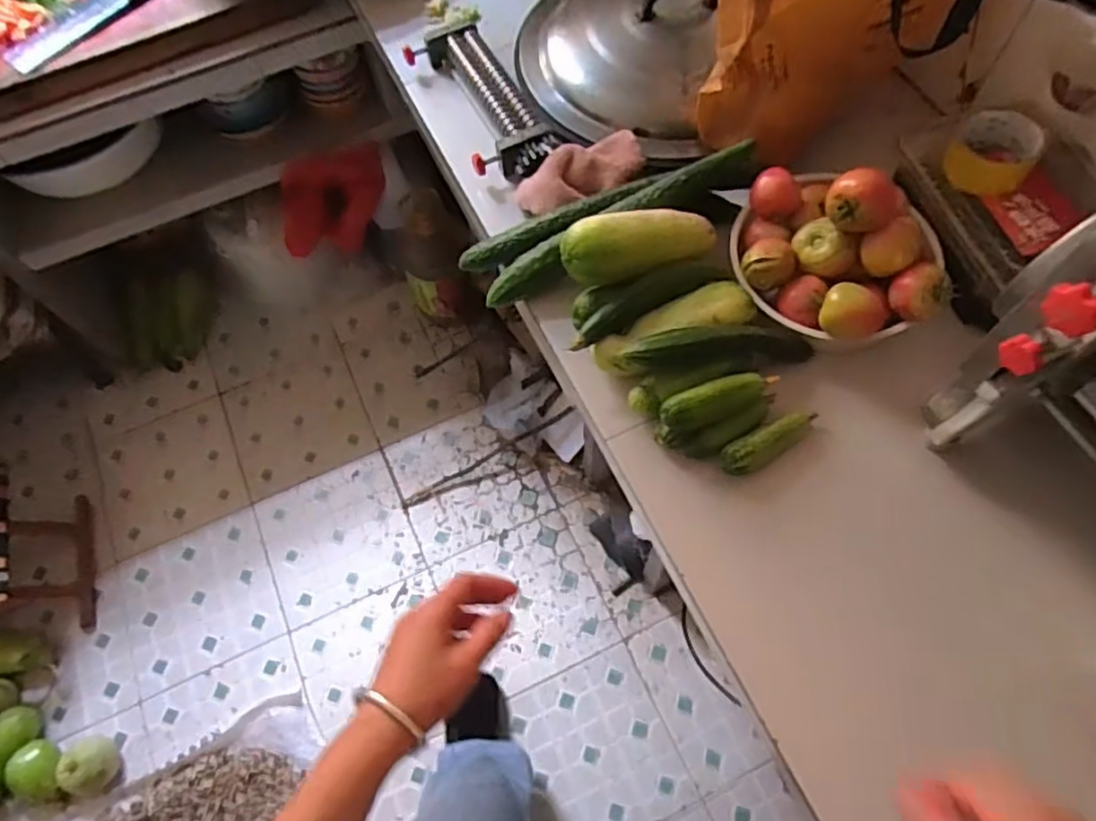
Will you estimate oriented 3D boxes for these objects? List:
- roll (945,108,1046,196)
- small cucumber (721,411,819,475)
[{"bbox_3d":[0.466,-0.267,0.714,0.078,0.051,0.084,-1,64,3],"label":"roll"},{"bbox_3d":[0.222,0.028,0.667,0.109,0.024,0.031,-27,66,-9],"label":"small cucumber"}]

